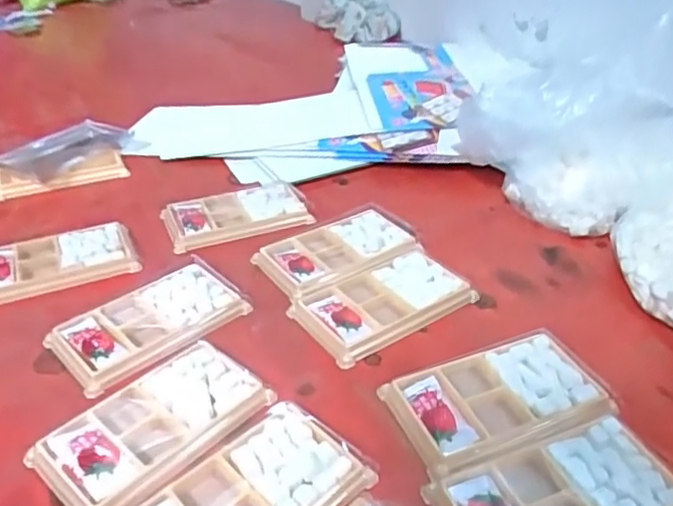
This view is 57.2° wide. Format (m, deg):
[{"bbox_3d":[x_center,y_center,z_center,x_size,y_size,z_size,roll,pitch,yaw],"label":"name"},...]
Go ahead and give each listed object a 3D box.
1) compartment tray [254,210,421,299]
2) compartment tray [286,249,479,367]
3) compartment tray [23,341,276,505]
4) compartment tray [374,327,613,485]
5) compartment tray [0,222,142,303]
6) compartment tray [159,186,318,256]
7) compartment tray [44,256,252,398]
[{"bbox_3d":[0.000,-0.002,0.551,0.131,0.013,0.079,-21,38,-28],"label":"compartment tray"},{"bbox_3d":[0.038,0.037,0.492,0.130,0.015,0.077,-20,38,-27],"label":"compartment tray"},{"bbox_3d":[-0.111,0.107,0.386,0.080,0.017,0.131,27,42,35],"label":"compartment tray"},{"bbox_3d":[0.107,0.096,0.404,0.133,0.012,0.081,-12,35,-17],"label":"compartment tray"},{"bbox_3d":[-0.247,0.008,0.538,0.134,0.016,0.073,-14,36,-20],"label":"compartment tray"},{"bbox_3d":[-0.098,-0.038,0.602,0.131,0.015,0.079,-11,35,-16],"label":"compartment tray"},{"bbox_3d":[-0.140,0.052,0.471,0.133,0.015,0.083,-26,41,-33],"label":"compartment tray"}]

